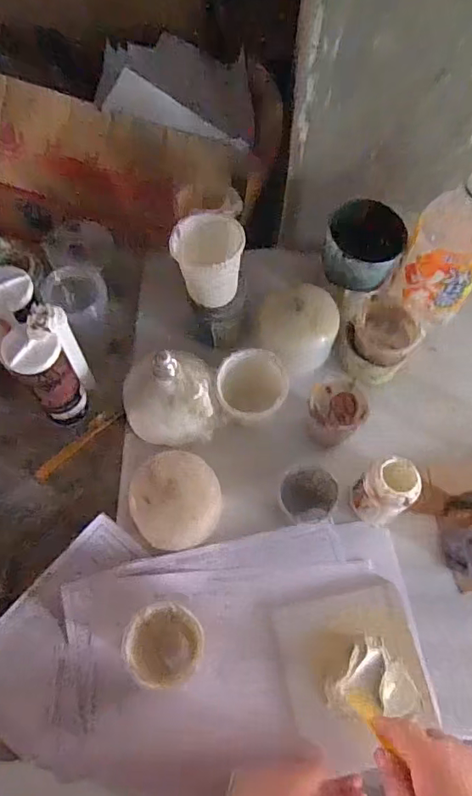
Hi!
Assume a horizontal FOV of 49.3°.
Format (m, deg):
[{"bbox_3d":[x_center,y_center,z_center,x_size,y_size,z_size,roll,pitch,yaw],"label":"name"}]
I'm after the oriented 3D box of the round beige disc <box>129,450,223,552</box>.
[{"bbox_3d":[-0.062,0.112,0.547,0.090,0.074,0.096,9,64,2],"label":"round beige disc"}]

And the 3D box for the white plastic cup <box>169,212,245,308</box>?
[{"bbox_3d":[-0.032,-0.151,0.573,0.078,0.074,0.074,4,64,-1],"label":"white plastic cup"}]

